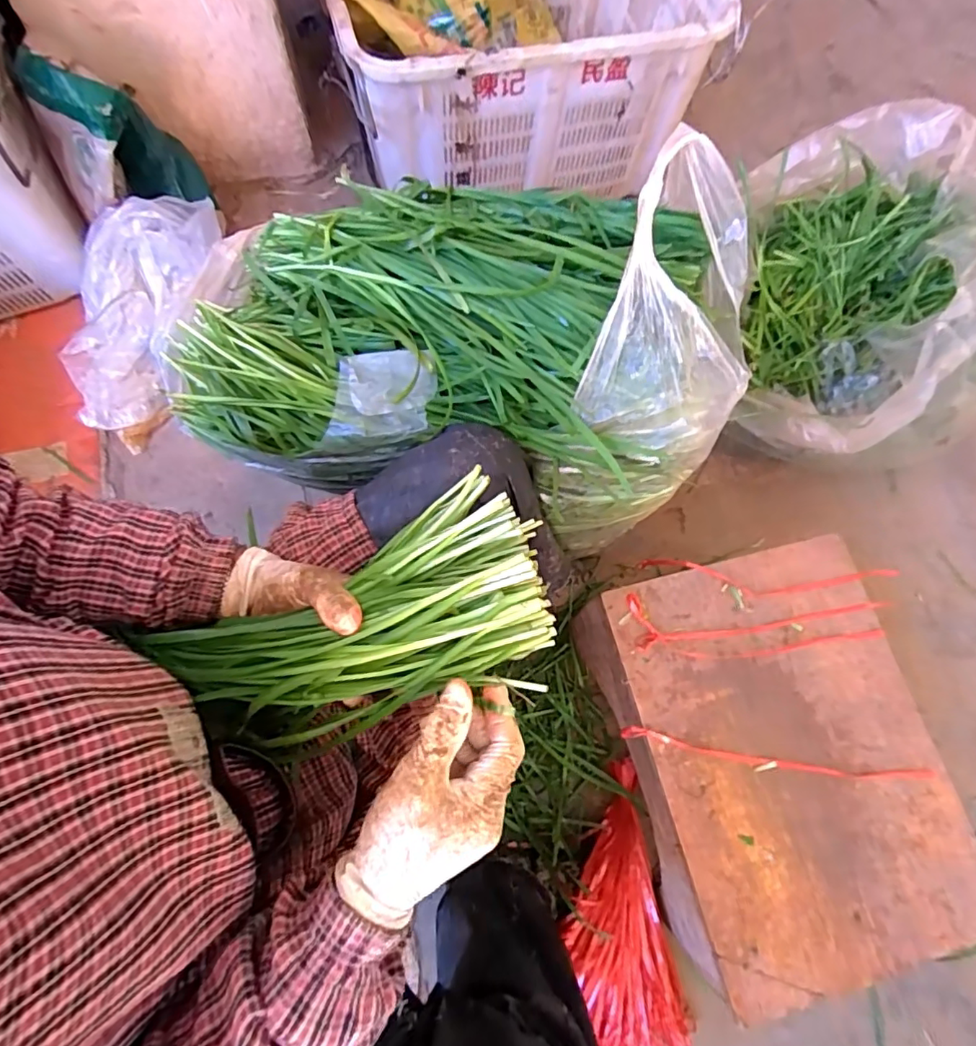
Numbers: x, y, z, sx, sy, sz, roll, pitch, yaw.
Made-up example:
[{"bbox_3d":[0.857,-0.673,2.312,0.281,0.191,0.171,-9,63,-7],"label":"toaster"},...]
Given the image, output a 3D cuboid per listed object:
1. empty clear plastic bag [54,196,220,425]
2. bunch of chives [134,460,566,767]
[{"bbox_3d":[-0.607,-0.369,0.940,0.187,0.089,0.412,23,96,5],"label":"empty clear plastic bag"},{"bbox_3d":[-0.097,0.081,0.408,0.290,0.062,0.151,-22,73,2],"label":"bunch of chives"}]

